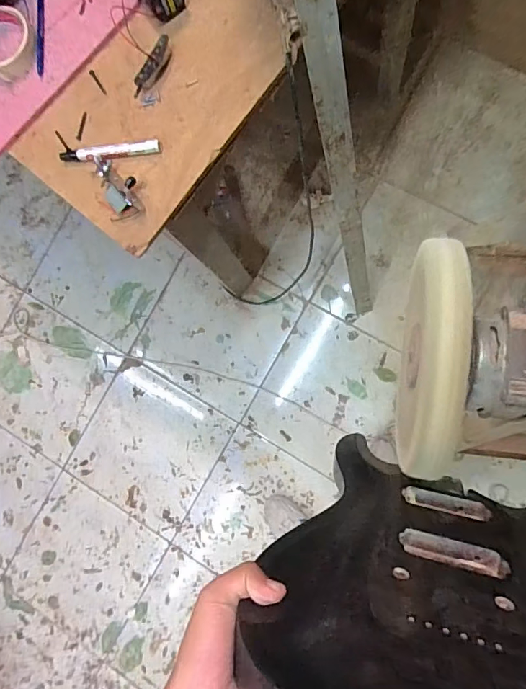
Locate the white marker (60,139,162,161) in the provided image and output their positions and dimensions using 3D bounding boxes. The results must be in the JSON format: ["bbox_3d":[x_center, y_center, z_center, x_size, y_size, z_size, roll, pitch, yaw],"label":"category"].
[{"bbox_3d":[-0.210,-0.262,0.619,0.143,0.014,0.020,-2,87,9],"label":"white marker"}]

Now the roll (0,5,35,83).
[{"bbox_3d":[-0.368,-0.428,0.641,0.091,0.022,0.092,26,91,9],"label":"roll"}]

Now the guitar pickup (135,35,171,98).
[{"bbox_3d":[-0.150,-0.376,0.613,0.016,0.026,0.080,38,93,9],"label":"guitar pickup"}]

